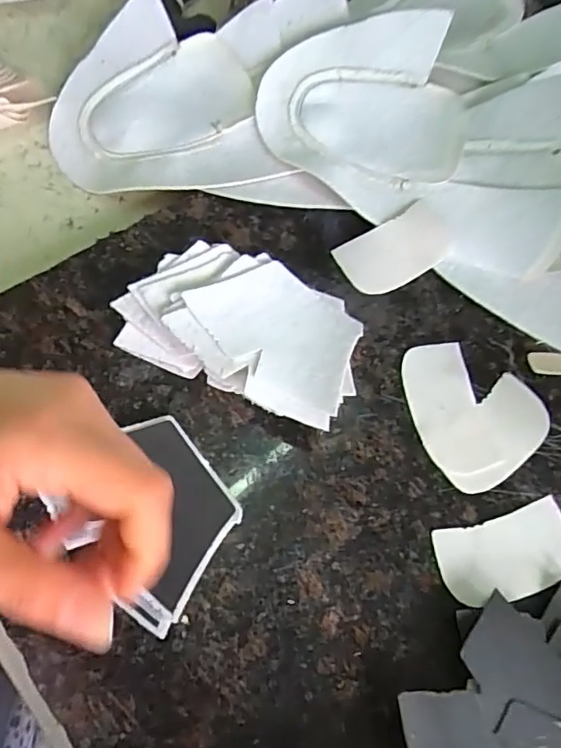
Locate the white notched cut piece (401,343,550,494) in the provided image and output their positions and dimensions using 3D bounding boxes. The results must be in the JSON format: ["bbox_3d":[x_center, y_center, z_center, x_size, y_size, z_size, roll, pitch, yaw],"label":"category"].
[{"bbox_3d":[0.121,0.019,0.348,0.083,0.006,0.092,-25,73,-18],"label":"white notched cut piece"}]

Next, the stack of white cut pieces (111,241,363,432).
[{"bbox_3d":[-0.021,-0.028,0.331,0.138,0.025,0.084,27,66,3],"label":"stack of white cut pieces"}]

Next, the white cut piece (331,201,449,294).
[{"bbox_3d":[0.081,-0.086,0.379,0.081,0.010,0.045,-31,75,-19],"label":"white cut piece"}]

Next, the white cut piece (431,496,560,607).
[{"bbox_3d":[0.131,0.103,0.315,0.085,0.004,0.045,-12,68,-14],"label":"white cut piece"}]

